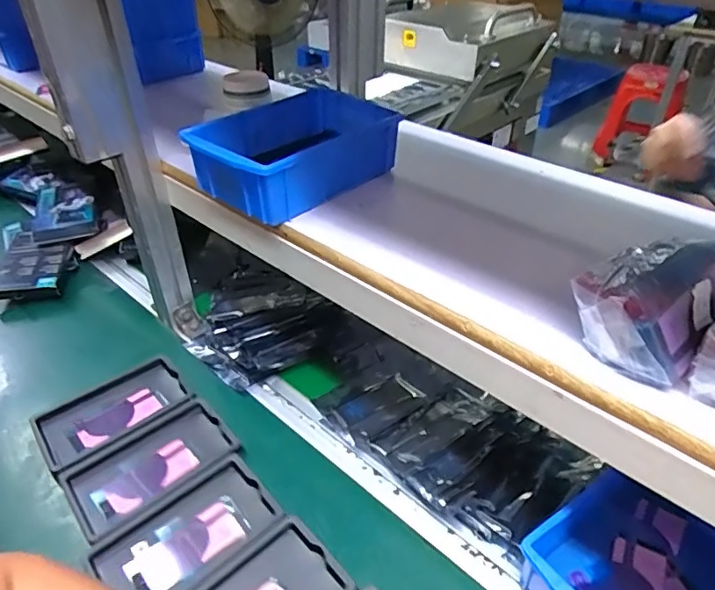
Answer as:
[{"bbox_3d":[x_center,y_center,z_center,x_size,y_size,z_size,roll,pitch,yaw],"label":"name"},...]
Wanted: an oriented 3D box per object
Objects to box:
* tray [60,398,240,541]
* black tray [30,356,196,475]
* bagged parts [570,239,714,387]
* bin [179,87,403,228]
[{"bbox_3d":[-0.212,0.177,0.559,0.159,0.017,0.096,-27,44,-32],"label":"tray"},{"bbox_3d":[-0.278,0.133,0.615,0.157,0.016,0.097,-25,44,-31],"label":"black tray"},{"bbox_3d":[0.201,-0.001,0.362,0.106,0.060,0.077,-28,45,-33],"label":"bagged parts"},{"bbox_3d":[-0.074,-0.155,0.571,0.154,0.064,0.197,29,45,32],"label":"bin"}]

